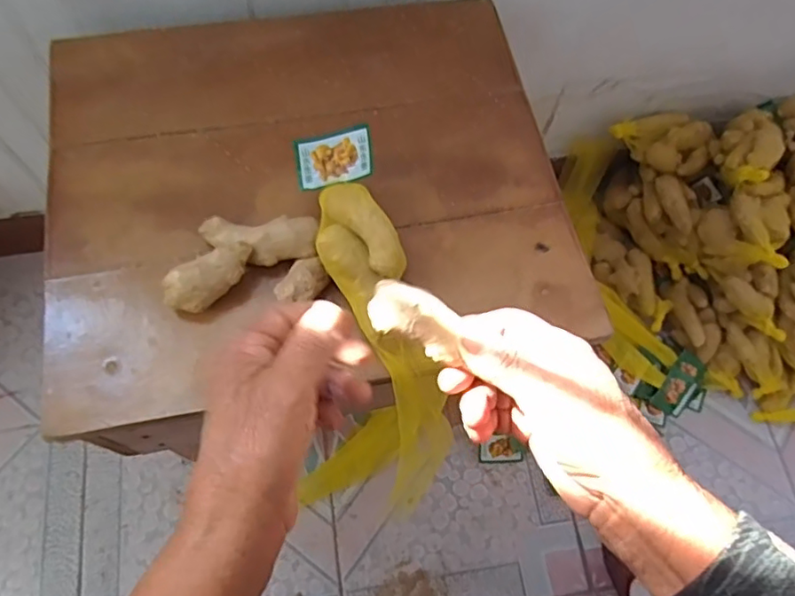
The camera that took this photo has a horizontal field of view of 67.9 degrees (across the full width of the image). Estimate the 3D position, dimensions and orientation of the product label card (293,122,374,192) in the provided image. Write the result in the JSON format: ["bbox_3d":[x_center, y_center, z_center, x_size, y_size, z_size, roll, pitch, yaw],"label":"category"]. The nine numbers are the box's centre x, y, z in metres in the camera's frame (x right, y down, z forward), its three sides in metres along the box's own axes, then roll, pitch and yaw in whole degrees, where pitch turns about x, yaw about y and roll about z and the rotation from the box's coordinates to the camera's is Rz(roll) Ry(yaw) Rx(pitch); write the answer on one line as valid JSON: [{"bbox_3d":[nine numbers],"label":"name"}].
[{"bbox_3d":[-0.046,-0.101,0.426,0.056,0.004,0.038,-9,89,17],"label":"product label card"}]

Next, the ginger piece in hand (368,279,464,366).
[{"bbox_3d":[0.010,0.011,0.313,0.049,0.021,0.028,21,69,8],"label":"ginger piece in hand"}]

